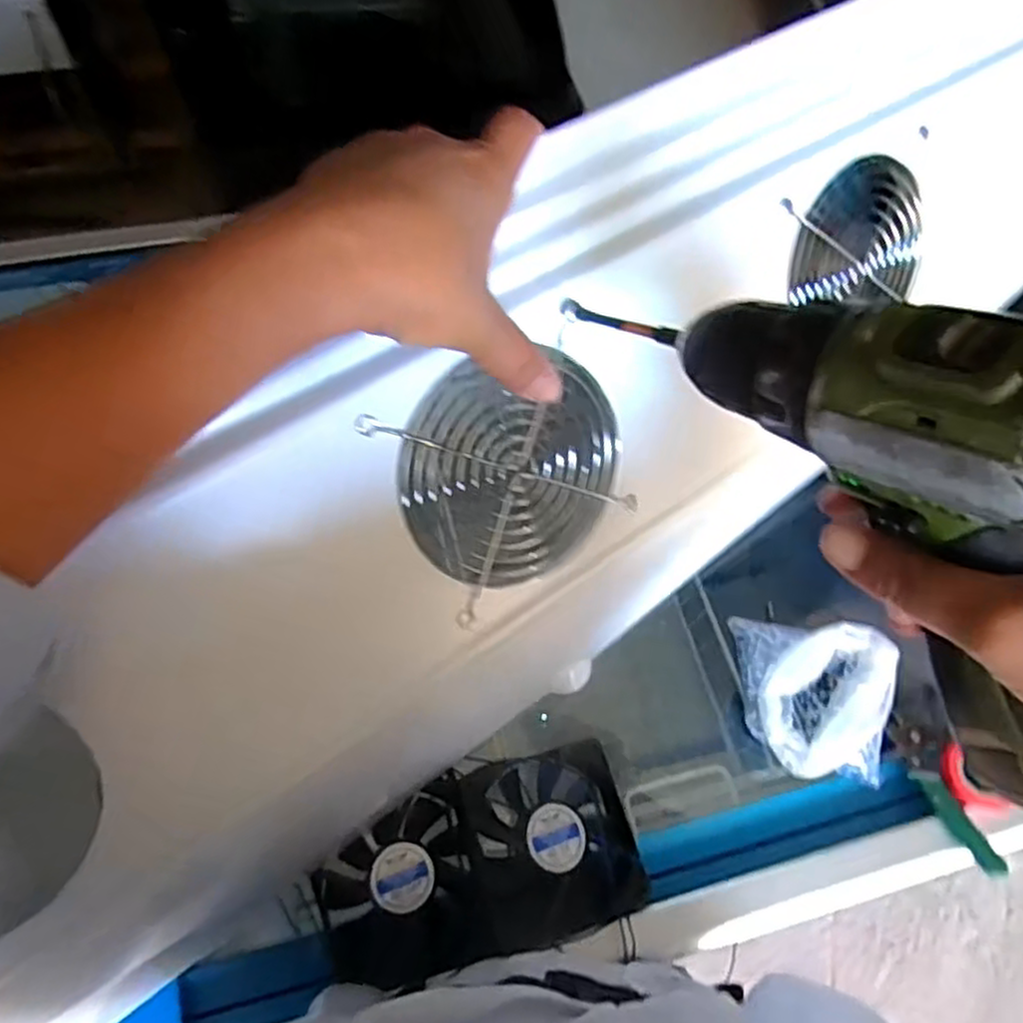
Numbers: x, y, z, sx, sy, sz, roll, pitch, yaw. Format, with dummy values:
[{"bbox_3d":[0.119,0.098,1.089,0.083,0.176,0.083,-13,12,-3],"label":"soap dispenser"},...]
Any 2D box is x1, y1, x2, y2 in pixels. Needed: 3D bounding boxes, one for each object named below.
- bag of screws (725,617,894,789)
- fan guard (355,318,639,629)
[{"bbox_3d":[0.254,0.156,0.622,0.123,0.053,0.124,9,63,2],"label":"bag of screws"},{"bbox_3d":[0.002,-0.018,0.343,0.104,0.111,0.005,-32,28,-15],"label":"fan guard"}]

